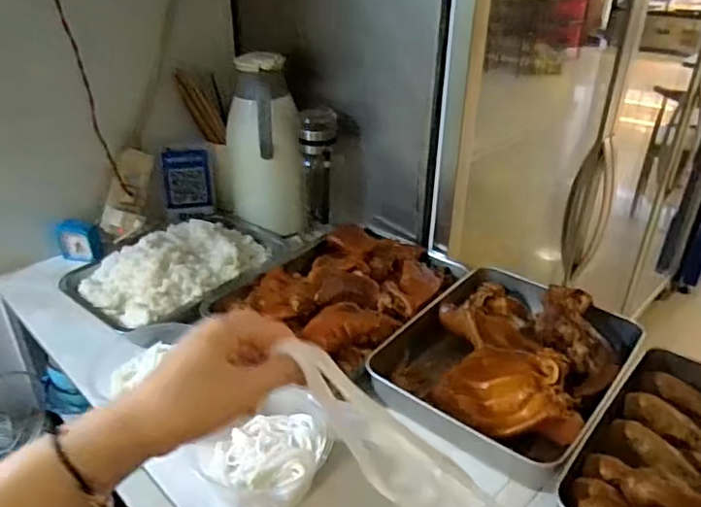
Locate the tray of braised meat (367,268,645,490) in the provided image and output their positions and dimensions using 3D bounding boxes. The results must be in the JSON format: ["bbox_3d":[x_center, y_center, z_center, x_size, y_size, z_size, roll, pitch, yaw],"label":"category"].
[{"bbox_3d":[0.207,0.123,0.749,0.251,0.092,0.307,24,39,33],"label":"tray of braised meat"}]

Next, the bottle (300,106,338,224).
[{"bbox_3d":[-0.054,-0.143,0.995,0.063,0.189,0.059,-1,31,-1],"label":"bottle"}]

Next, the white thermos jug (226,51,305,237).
[{"bbox_3d":[-0.149,-0.181,1.006,0.108,0.292,0.115,-12,33,-18],"label":"white thermos jug"}]

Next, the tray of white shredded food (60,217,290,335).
[{"bbox_3d":[-0.265,0.001,0.928,0.220,0.068,0.323,22,37,31],"label":"tray of white shredded food"}]

